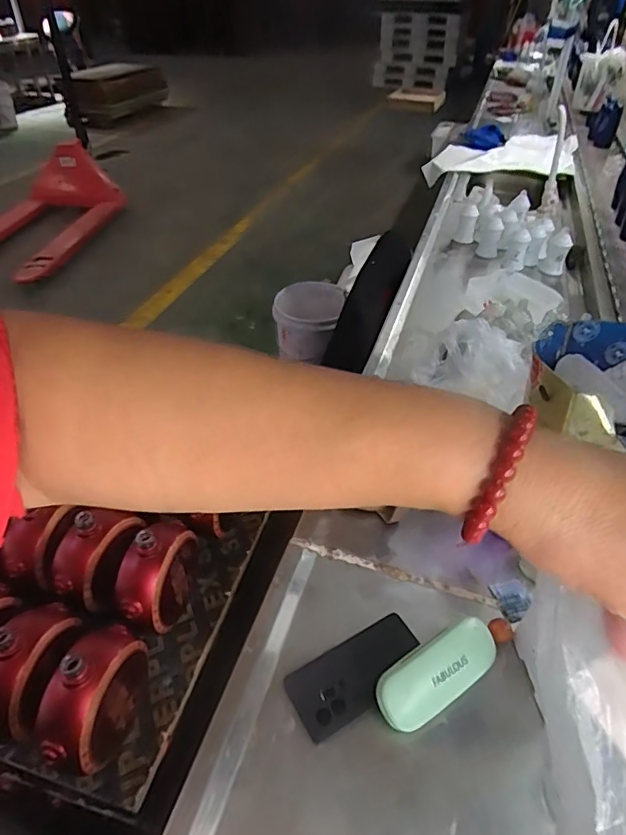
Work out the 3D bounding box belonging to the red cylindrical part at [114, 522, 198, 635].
[{"bbox_3d":[-0.200,0.204,0.666,0.068,0.136,0.132,15,44,22],"label":"red cylindrical part"}]

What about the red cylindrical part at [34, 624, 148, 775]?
[{"bbox_3d":[-0.237,0.306,0.561,0.072,0.138,0.130,14,44,21],"label":"red cylindrical part"}]

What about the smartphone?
[{"bbox_3d":[0.053,0.295,0.594,0.161,0.012,0.081,-21,36,-21],"label":"smartphone"}]

